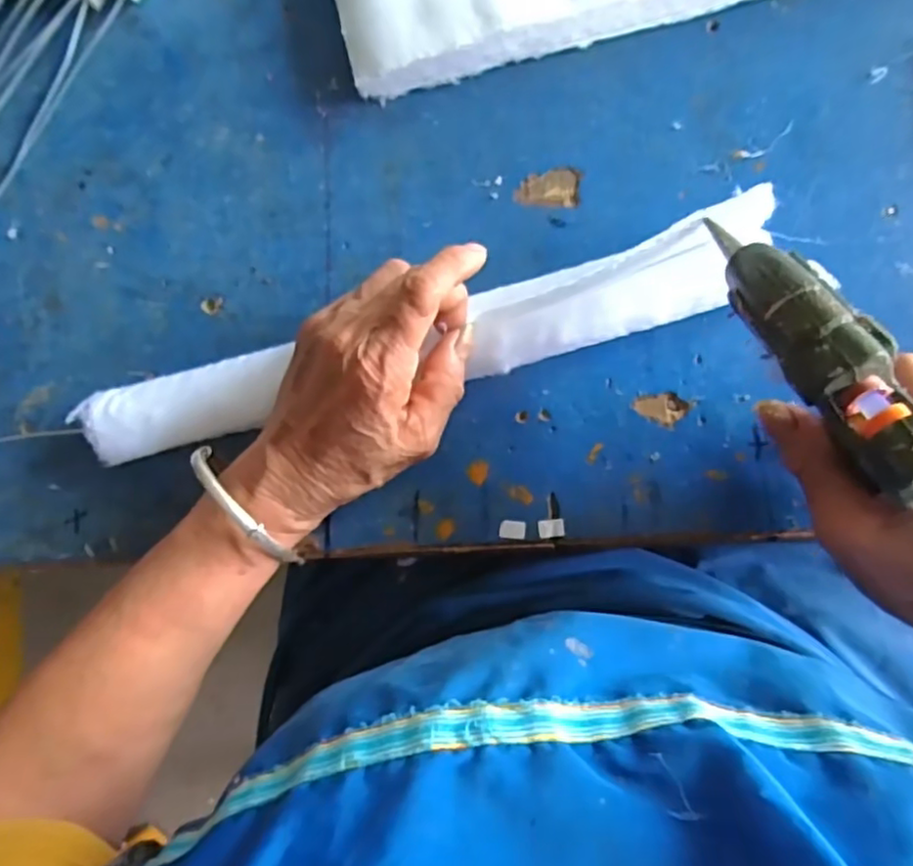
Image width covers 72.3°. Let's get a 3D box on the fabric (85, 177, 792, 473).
[{"bbox_3d":[-0.021,-0.042,0.290,0.325,0.030,0.040,-13,87,5],"label":"fabric"}]

